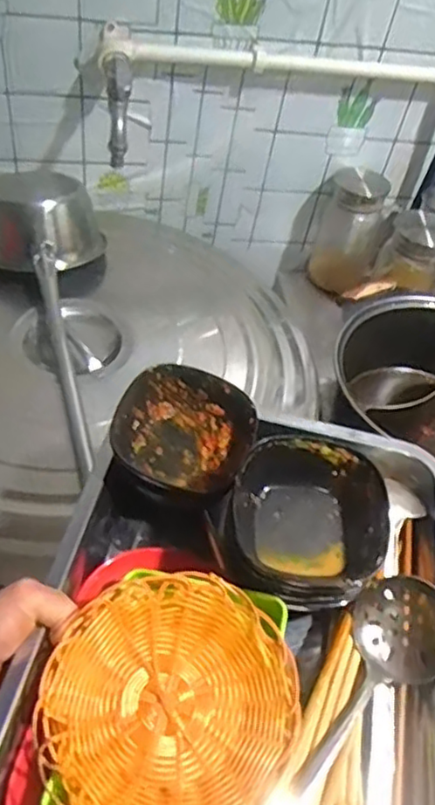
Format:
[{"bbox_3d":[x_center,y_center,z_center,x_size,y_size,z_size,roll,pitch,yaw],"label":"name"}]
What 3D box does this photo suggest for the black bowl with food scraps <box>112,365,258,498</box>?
[{"bbox_3d":[-0.024,0.022,0.542,0.102,0.053,0.094,2,47,-2],"label":"black bowl with food scraps"}]

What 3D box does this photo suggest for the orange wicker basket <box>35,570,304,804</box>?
[{"bbox_3d":[-0.031,0.184,0.404,0.150,0.029,0.152,-34,57,-30],"label":"orange wicker basket"}]

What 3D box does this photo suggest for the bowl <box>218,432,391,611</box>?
[{"bbox_3d":[0.067,0.085,0.481,0.112,0.061,0.105,17,48,12],"label":"bowl"}]

